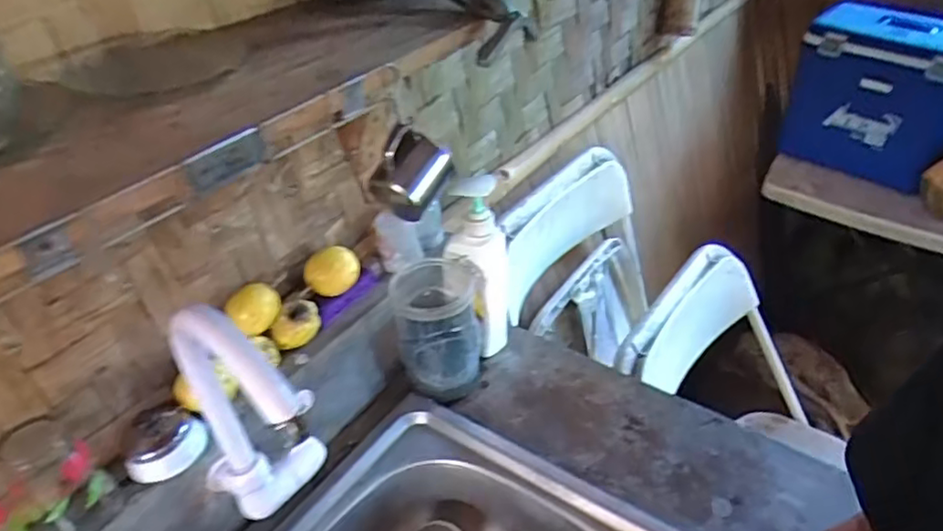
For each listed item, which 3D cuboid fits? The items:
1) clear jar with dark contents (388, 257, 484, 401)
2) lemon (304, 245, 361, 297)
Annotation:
[{"bbox_3d":[-0.035,0.077,0.780,0.101,0.150,0.105,-2,37,2],"label":"clear jar with dark contents"},{"bbox_3d":[-0.161,-0.001,0.754,0.061,0.053,0.048,-5,37,-2],"label":"lemon"}]

